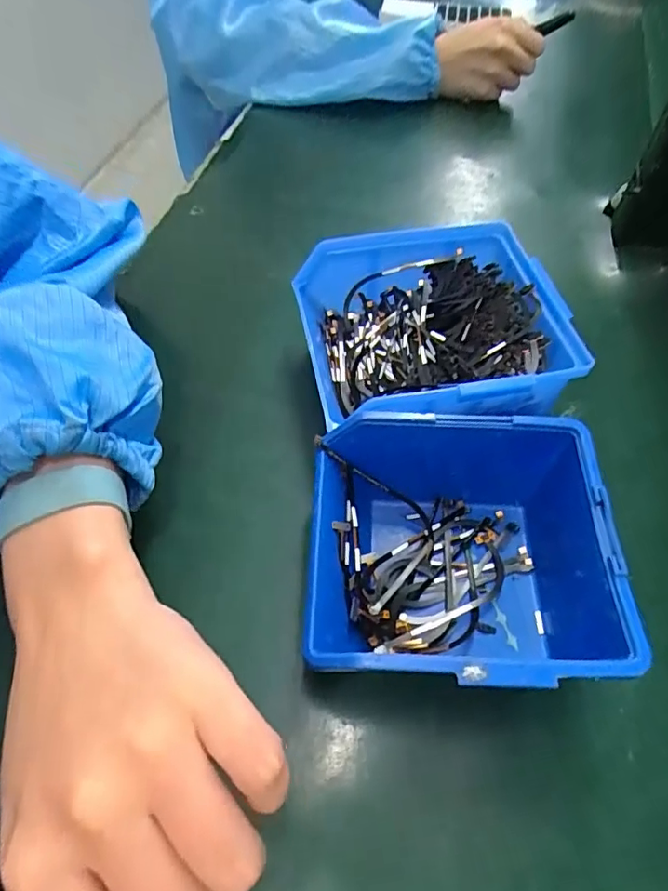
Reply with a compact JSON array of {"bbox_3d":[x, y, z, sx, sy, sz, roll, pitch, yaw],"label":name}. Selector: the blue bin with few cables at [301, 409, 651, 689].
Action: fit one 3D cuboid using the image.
[{"bbox_3d":[0.059,0.051,0.249,0.137,0.062,0.116,3,56,1],"label":"blue bin with few cables"}]

